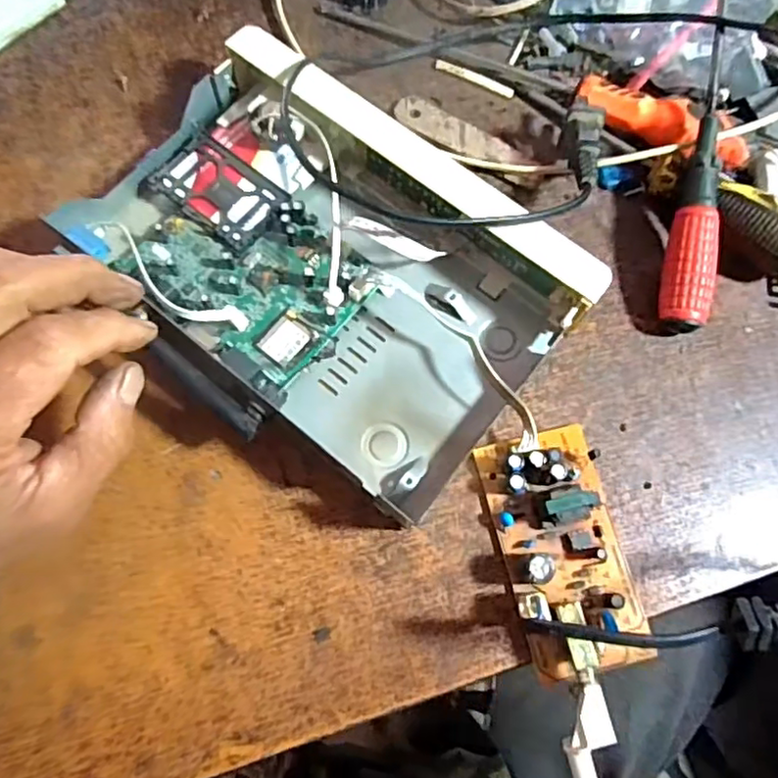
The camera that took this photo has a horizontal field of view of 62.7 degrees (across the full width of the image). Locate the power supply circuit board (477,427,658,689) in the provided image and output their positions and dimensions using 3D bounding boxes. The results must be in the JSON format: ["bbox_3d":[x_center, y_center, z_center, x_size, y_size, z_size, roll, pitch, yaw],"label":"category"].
[{"bbox_3d":[0.075,0.067,0.273,0.052,0.022,0.099,-10,73,-4],"label":"power supply circuit board"}]

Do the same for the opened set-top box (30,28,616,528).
[{"bbox_3d":[-0.034,-0.058,0.302,0.224,0.039,0.159,36,75,10],"label":"opened set-top box"}]

